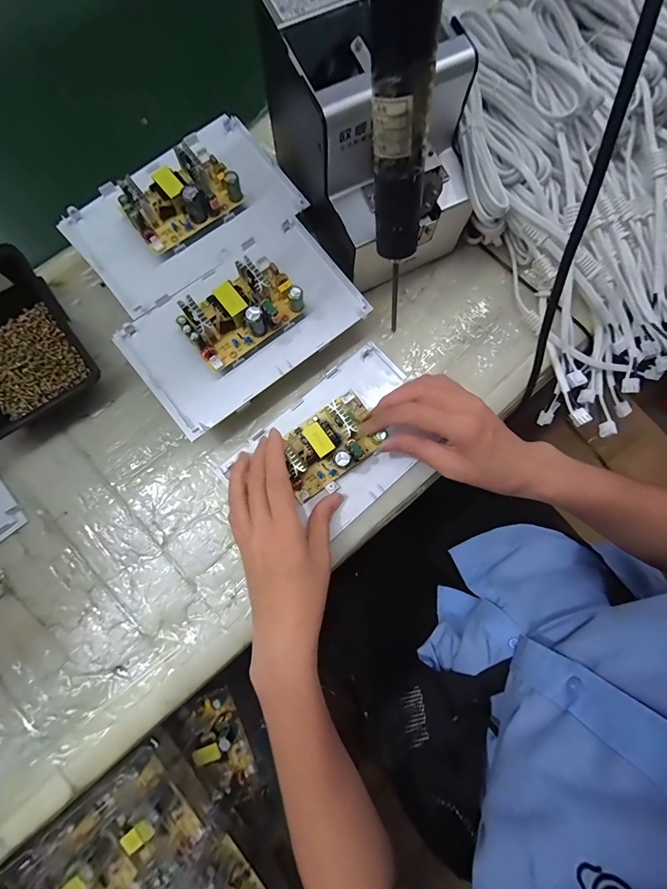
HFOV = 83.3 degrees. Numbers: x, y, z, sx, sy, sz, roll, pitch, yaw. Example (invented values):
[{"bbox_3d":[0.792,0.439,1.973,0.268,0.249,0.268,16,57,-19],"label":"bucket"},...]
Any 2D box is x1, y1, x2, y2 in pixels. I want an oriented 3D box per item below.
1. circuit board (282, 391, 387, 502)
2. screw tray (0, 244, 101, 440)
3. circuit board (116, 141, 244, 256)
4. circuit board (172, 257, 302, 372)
[{"bbox_3d":[-0.004,-0.002,0.336,0.090,0.032,0.060,-33,82,-6],"label":"circuit board"},{"bbox_3d":[-0.293,-0.082,0.340,0.128,0.067,0.141,-29,81,-5],"label":"screw tray"},{"bbox_3d":[-0.137,-0.222,0.336,0.102,0.035,0.057,-40,81,-7],"label":"circuit board"},{"bbox_3d":[-0.077,-0.114,0.318,0.099,0.035,0.055,-38,81,-7],"label":"circuit board"}]

